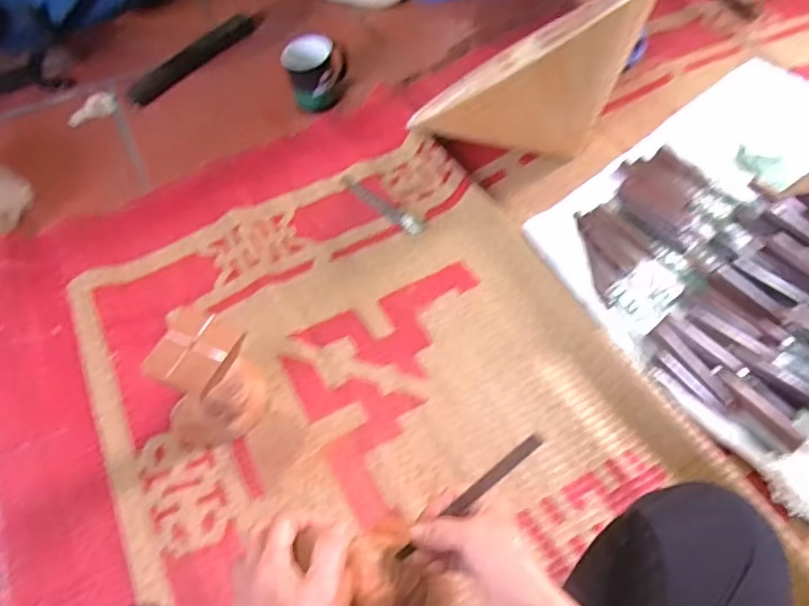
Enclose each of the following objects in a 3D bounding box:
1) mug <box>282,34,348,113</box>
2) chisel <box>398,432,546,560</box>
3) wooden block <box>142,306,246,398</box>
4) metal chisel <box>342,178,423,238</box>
[{"bbox_3d":[-0.152,-0.402,0.977,0.099,0.113,0.100,-10,58,-2],"label":"mug"},{"bbox_3d":[0.054,0.167,0.478,0.162,0.013,0.011,-43,61,7],"label":"chisel"},{"bbox_3d":[-0.207,0.047,0.551,0.072,0.022,0.077,14,60,13],"label":"wooden block"},{"bbox_3d":[-0.035,-0.152,0.858,0.163,0.012,0.027,35,67,23],"label":"metal chisel"}]

